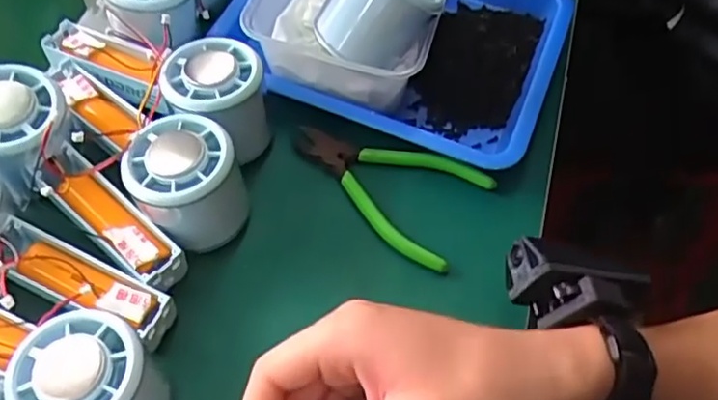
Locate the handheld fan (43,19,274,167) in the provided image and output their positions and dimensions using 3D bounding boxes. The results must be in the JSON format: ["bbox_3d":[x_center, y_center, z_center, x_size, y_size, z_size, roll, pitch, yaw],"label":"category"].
[{"bbox_3d":[-0.126,-0.079,0.407,0.162,0.050,0.062,29,62,15],"label":"handheld fan"}]

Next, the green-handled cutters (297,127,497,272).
[{"bbox_3d":[0.013,-0.004,0.401,0.120,0.015,0.068,20,60,10],"label":"green-handled cutters"}]

